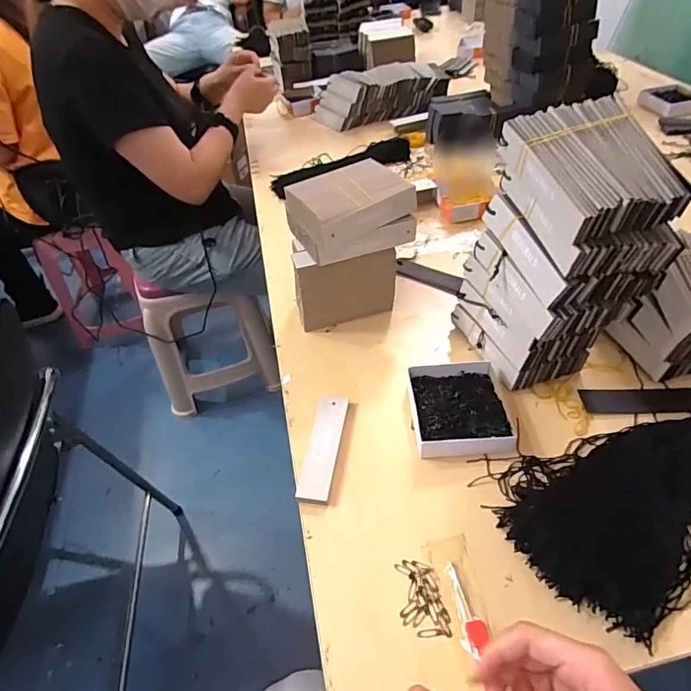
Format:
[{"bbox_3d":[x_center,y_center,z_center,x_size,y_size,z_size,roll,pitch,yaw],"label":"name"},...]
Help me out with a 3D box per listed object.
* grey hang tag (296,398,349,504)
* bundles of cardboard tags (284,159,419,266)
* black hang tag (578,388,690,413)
[{"bbox_3d":[-0.022,0.105,0.484,0.032,0.006,0.121,4,47,11],"label":"grey hang tag"},{"bbox_3d":[0.007,-0.166,0.569,0.138,0.069,0.106,-22,47,-14],"label":"bundles of cardboard tags"},{"bbox_3d":[0.321,0.059,0.502,0.120,0.006,0.039,-2,36,9],"label":"black hang tag"}]

